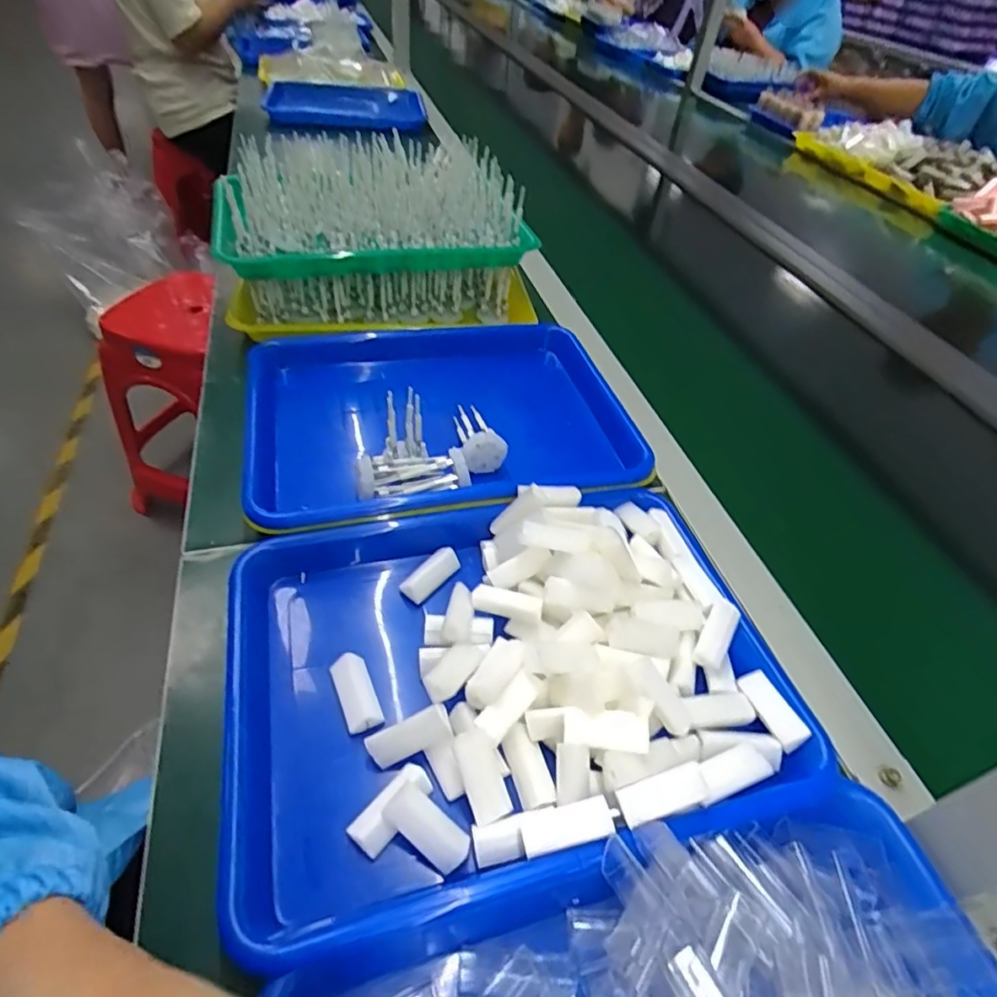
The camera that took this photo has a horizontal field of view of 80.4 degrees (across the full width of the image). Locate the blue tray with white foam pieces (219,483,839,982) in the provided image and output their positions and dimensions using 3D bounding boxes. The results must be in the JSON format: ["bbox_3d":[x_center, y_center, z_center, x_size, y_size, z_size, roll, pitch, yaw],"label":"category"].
[{"bbox_3d":[0.003,0.100,0.372,0.333,0.058,0.249,-9,48,-16],"label":"blue tray with white foam pieces"}]

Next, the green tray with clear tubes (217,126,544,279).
[{"bbox_3d":[-0.145,-0.326,0.644,0.315,0.066,0.215,-11,48,-18],"label":"green tray with clear tubes"}]

